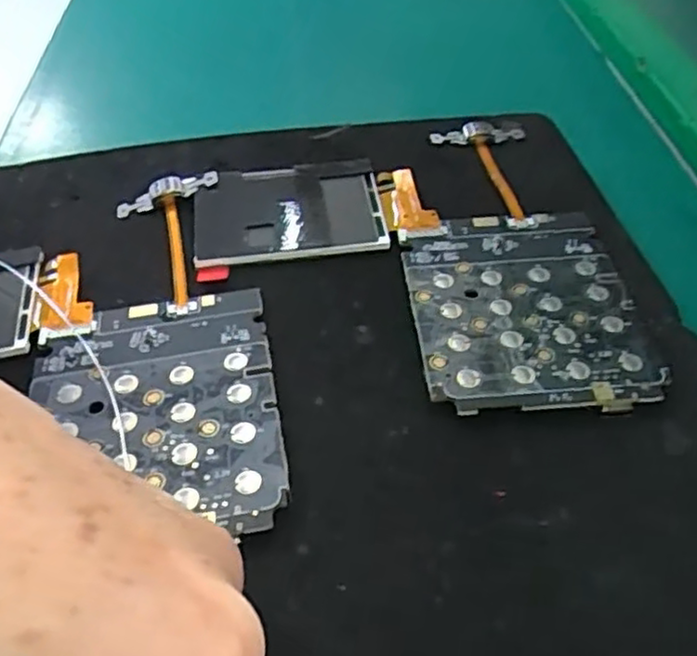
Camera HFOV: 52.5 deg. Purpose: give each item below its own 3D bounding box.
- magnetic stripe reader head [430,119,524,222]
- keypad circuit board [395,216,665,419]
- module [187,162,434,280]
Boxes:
[{"bbox_3d":[0.045,-0.059,0.248,0.033,0.004,0.059,7,46,7],"label":"magnetic stripe reader head"},{"bbox_3d":[0.049,-0.006,0.202,0.060,0.006,0.074,-3,45,-3],"label":"keypad circuit board"},{"bbox_3d":[-0.014,-0.040,0.232,0.074,0.006,0.045,-11,46,-11],"label":"module"}]

